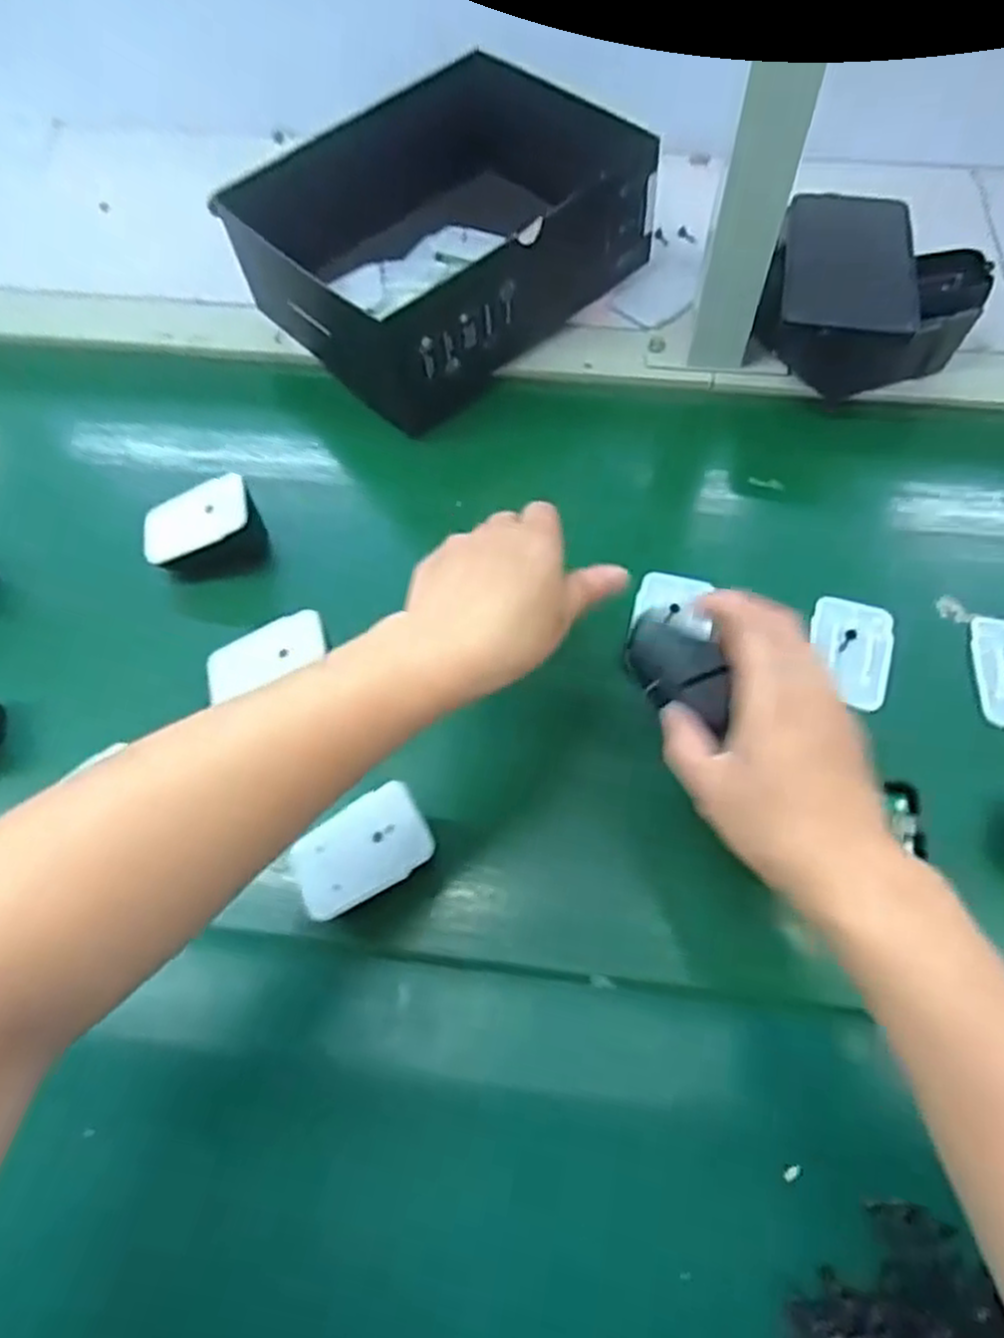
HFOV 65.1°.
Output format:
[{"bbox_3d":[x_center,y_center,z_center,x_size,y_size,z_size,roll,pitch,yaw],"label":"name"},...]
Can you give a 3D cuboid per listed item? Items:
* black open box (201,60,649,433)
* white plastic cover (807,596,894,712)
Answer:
[{"bbox_3d":[-0.039,-0.308,0.563,0.245,0.094,0.199,-38,67,-18],"label":"black open box"},{"bbox_3d":[0.201,-0.011,0.455,0.045,0.005,0.067,17,63,10],"label":"white plastic cover"}]

